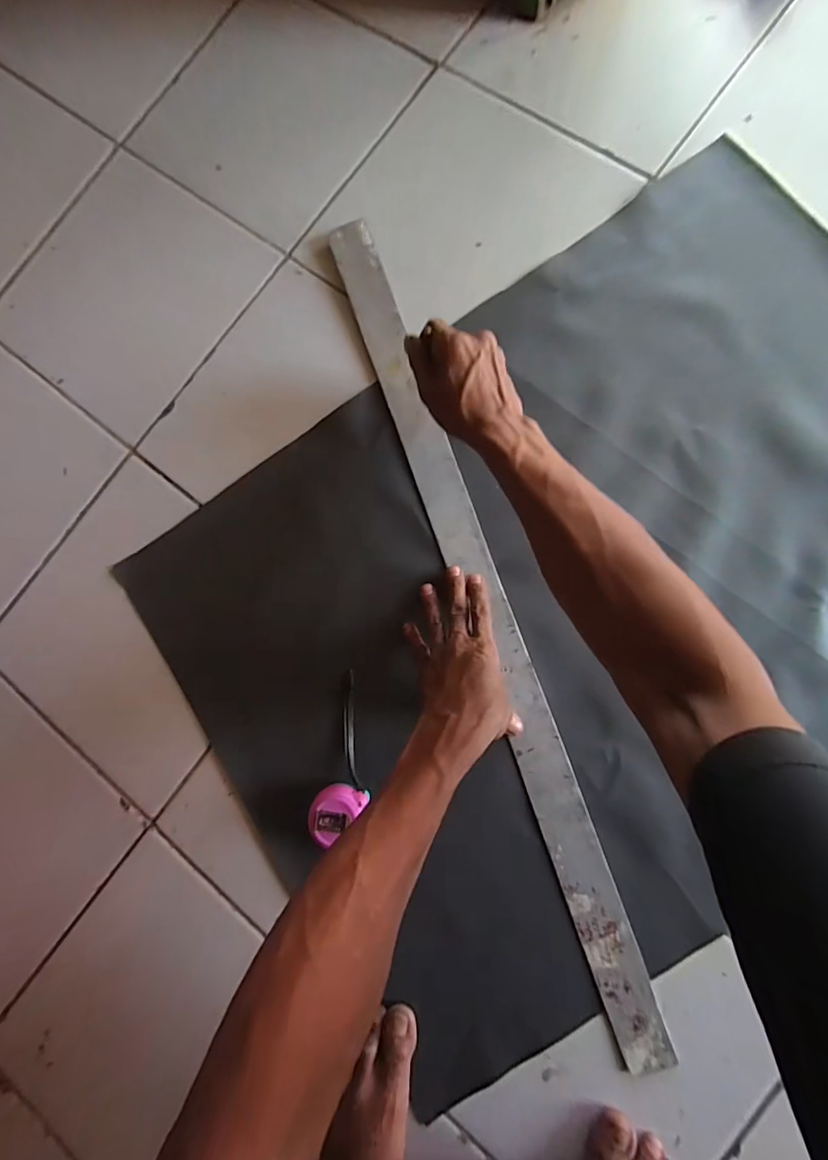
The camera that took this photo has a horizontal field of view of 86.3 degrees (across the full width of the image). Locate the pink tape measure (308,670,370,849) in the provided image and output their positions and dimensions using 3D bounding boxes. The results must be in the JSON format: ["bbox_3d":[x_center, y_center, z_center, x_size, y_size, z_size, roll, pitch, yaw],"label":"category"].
[{"bbox_3d":[-0.071,0.181,0.454,0.054,0.022,0.161,4,71,5],"label":"pink tape measure"}]

